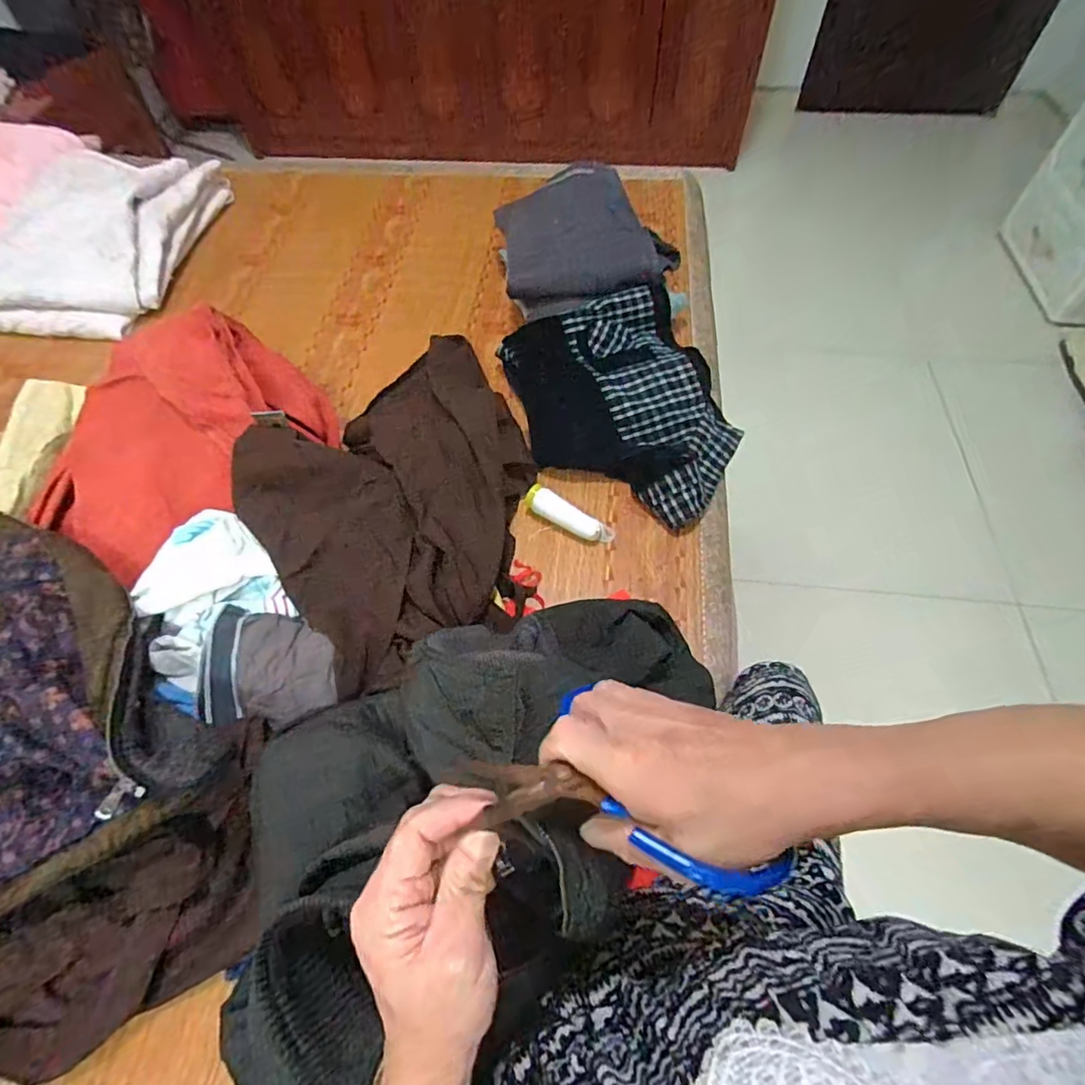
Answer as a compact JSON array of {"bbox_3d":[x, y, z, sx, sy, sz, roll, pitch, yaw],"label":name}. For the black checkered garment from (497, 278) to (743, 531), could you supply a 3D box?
[{"bbox_3d":[0.135,-0.219,0.871,0.300,0.105,0.422,-18,61,-9],"label":"black checkered garment"}]

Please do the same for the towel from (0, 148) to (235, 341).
[{"bbox_3d":[-0.953,-0.652,1.153,0.408,0.127,0.523,7,60,6],"label":"towel"}]

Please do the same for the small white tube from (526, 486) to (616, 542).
[{"bbox_3d":[0.038,-0.038,0.807,0.138,0.026,0.039,29,64,17],"label":"small white tube"}]

